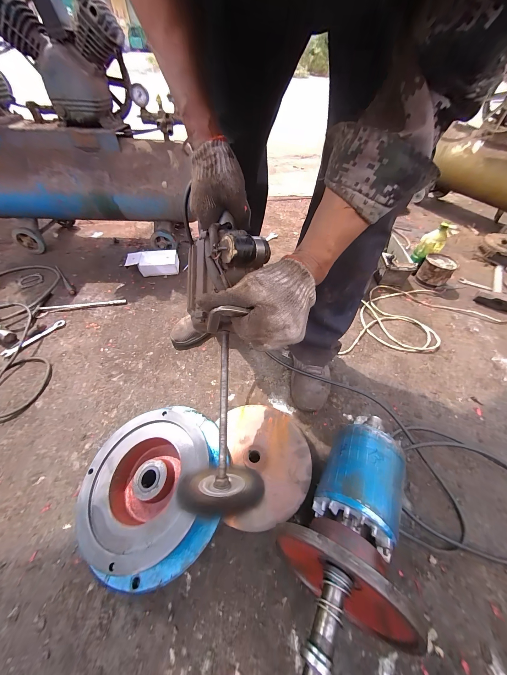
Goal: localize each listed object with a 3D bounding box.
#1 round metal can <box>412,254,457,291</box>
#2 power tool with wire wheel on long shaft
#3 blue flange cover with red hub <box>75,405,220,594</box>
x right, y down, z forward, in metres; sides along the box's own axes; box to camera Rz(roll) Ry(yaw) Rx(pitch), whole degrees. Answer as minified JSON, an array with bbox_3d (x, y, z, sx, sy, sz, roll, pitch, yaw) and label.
[{"bbox_3d":[0.776,-0.275,0.992,0.121,0.106,0.124,29,55,21],"label":"round metal can"},{"bbox_3d":[-0.042,0.040,0.312,0.114,0.090,0.396,1,92,-1],"label":"power tool with wire wheel on long shaft"},{"bbox_3d":[-0.194,0.284,0.456,0.274,0.115,0.293,-3,50,-4],"label":"blue flange cover with red hub"}]

